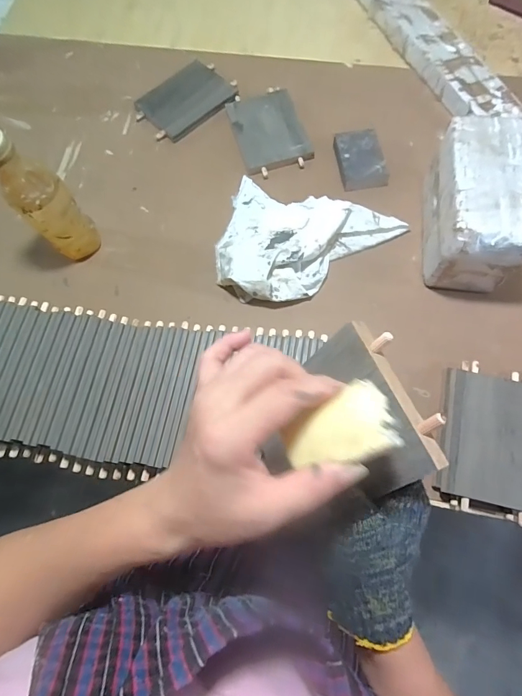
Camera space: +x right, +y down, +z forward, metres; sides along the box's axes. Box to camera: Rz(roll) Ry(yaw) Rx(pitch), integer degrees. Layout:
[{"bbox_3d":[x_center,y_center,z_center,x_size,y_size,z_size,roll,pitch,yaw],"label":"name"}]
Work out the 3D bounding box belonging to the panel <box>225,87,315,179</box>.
[{"bbox_3d":[0.012,-0.377,0.668,0.113,0.016,0.166,-15,71,-3],"label":"panel"}]

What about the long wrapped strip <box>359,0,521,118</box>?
[{"bbox_3d":[0.268,-0.633,0.740,0.090,0.047,0.648,-22,72,-5],"label":"long wrapped strip"}]

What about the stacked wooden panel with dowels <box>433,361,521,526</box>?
[{"bbox_3d":[0.288,0.112,0.483,0.126,0.042,0.183,12,72,6],"label":"stacked wooden panel with dowels"}]

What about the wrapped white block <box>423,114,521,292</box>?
[{"bbox_3d":[0.293,-0.192,0.538,0.110,0.124,0.205,6,71,4],"label":"wrapped white block"}]

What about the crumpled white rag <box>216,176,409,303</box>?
[{"bbox_3d":[0.059,-0.152,0.575,0.264,0.041,0.201,19,73,9],"label":"crumpled white rag"}]

